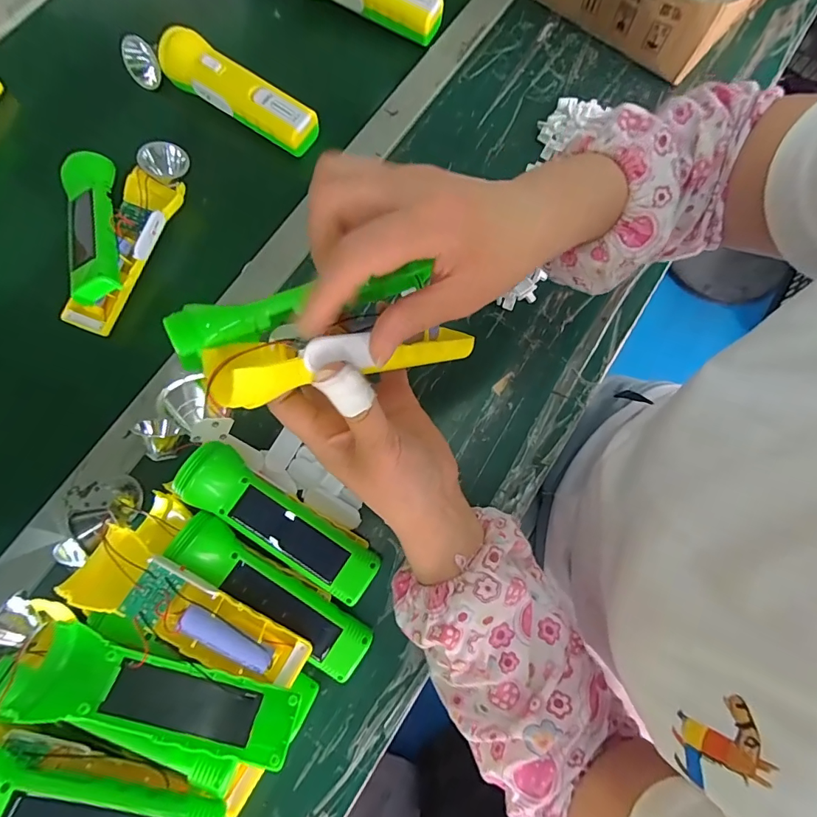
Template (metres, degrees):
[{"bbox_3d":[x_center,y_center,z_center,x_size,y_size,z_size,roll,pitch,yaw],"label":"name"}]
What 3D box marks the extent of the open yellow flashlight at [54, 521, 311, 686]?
[{"bbox_3d":[-0.142,0.137,0.301,0.159,0.025,0.045,32,78,-6],"label":"open yellow flashlight"}]

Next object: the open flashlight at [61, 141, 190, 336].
[{"bbox_3d":[-0.266,-0.168,0.411,0.107,0.050,0.188,-6,76,-2],"label":"open flashlight"}]

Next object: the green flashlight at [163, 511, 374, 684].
[{"bbox_3d":[-0.100,0.138,0.330,0.163,0.024,0.039,38,79,-6],"label":"green flashlight"}]

